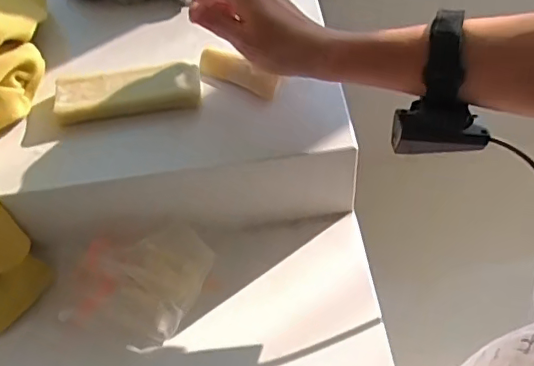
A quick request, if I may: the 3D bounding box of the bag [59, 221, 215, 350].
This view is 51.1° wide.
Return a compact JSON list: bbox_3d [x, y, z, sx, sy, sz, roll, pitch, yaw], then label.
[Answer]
[{"bbox_3d":[-0.114,0.084,0.496,0.101,0.033,0.109,17,57,17],"label":"bag"}]

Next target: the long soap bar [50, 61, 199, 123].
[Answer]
[{"bbox_3d":[-0.127,-0.083,0.514,0.129,0.024,0.048,-7,53,0],"label":"long soap bar"}]

